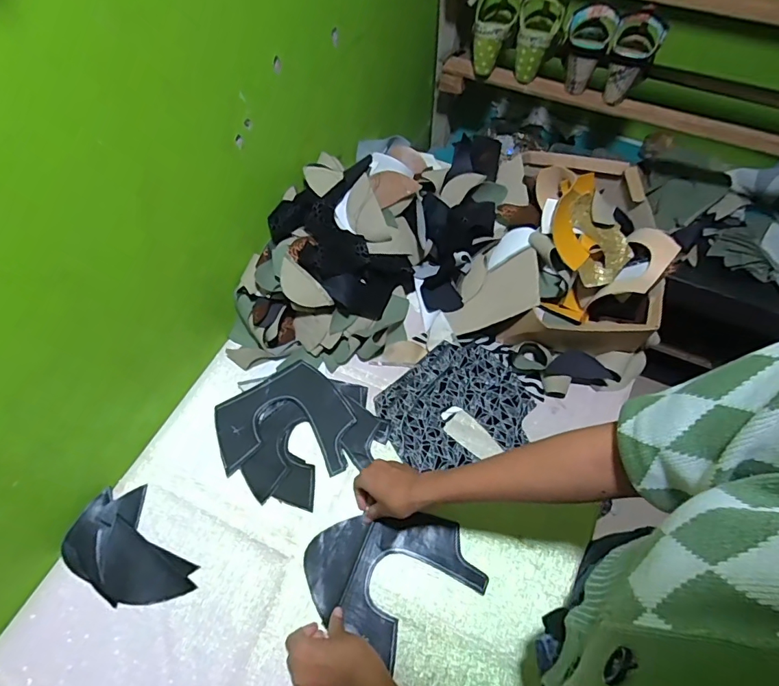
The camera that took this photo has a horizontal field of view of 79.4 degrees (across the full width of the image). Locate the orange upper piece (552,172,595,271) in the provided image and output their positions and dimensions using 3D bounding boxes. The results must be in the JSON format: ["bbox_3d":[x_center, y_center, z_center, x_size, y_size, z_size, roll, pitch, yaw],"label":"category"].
[{"bbox_3d":[0.268,-0.177,0.680,0.059,0.027,0.137,10,93,5],"label":"orange upper piece"}]

